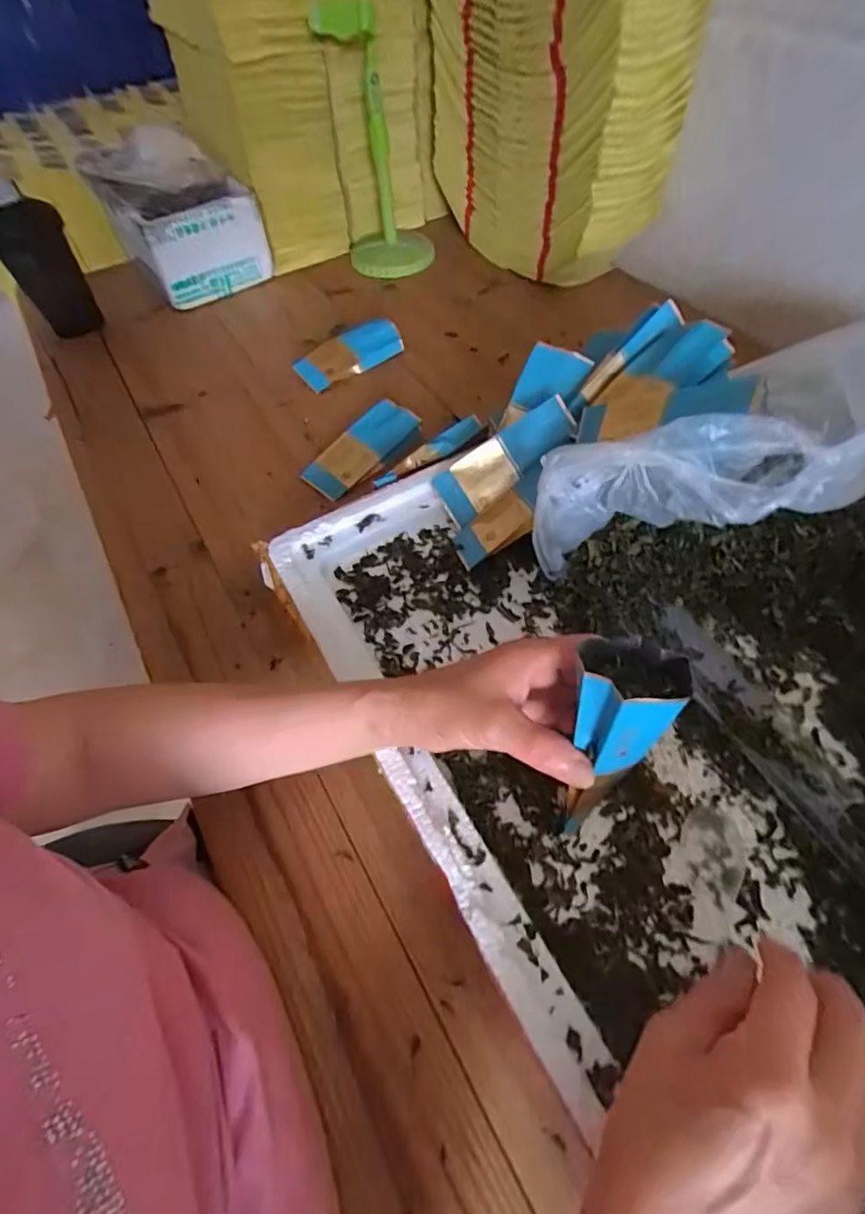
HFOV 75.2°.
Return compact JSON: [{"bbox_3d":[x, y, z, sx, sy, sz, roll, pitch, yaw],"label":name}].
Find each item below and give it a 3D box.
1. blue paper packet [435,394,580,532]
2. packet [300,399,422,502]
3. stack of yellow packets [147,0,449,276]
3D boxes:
[{"bbox_3d":[0.063,-0.123,0.480,0.127,0.046,0.013,-34,17,11],"label":"blue paper packet"},{"bbox_3d":[-0.070,-0.160,0.576,0.055,0.011,0.128,44,74,9],"label":"packet"},{"bbox_3d":[-0.149,-0.694,0.727,0.303,0.403,0.198,-40,61,-19],"label":"stack of yellow packets"}]

